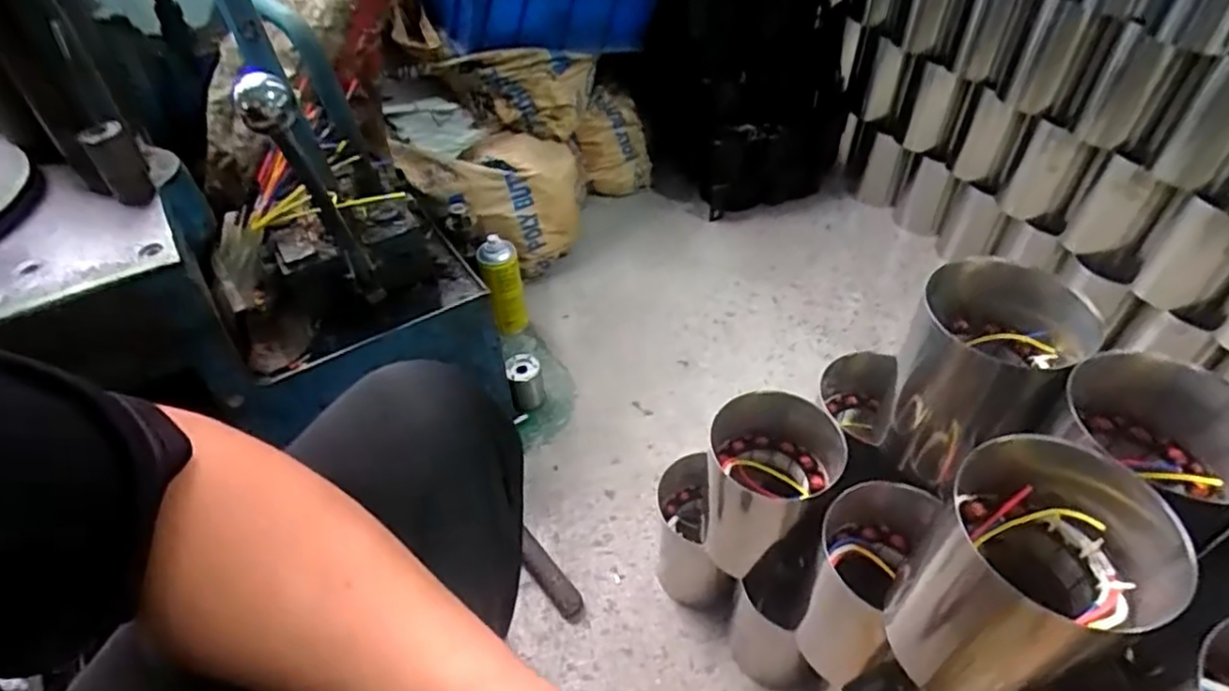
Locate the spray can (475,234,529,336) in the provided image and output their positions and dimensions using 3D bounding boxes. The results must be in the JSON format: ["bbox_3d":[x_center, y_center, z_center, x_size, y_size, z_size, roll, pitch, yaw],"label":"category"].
[{"bbox_3d":[-0.180,-0.092,1.119,0.062,0.167,0.056,-17,47,-12],"label":"spray can"}]

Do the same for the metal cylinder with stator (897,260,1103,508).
[{"bbox_3d":[0.304,0.029,0.574,0.120,0.174,0.108,14,48,16],"label":"metal cylinder with stator"}]

